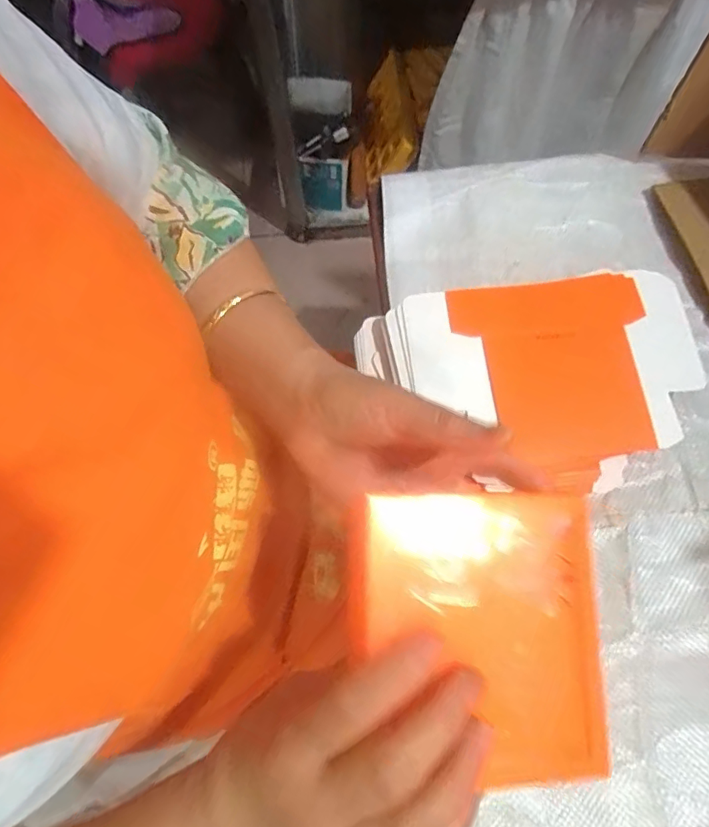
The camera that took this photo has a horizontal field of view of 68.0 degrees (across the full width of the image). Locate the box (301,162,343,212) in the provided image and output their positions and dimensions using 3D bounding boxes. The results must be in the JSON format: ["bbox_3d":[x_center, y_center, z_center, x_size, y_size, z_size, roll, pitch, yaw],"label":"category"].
[{"bbox_3d":[-0.073,-0.520,1.202,0.094,0.152,0.023,14,69,6],"label":"box"}]

